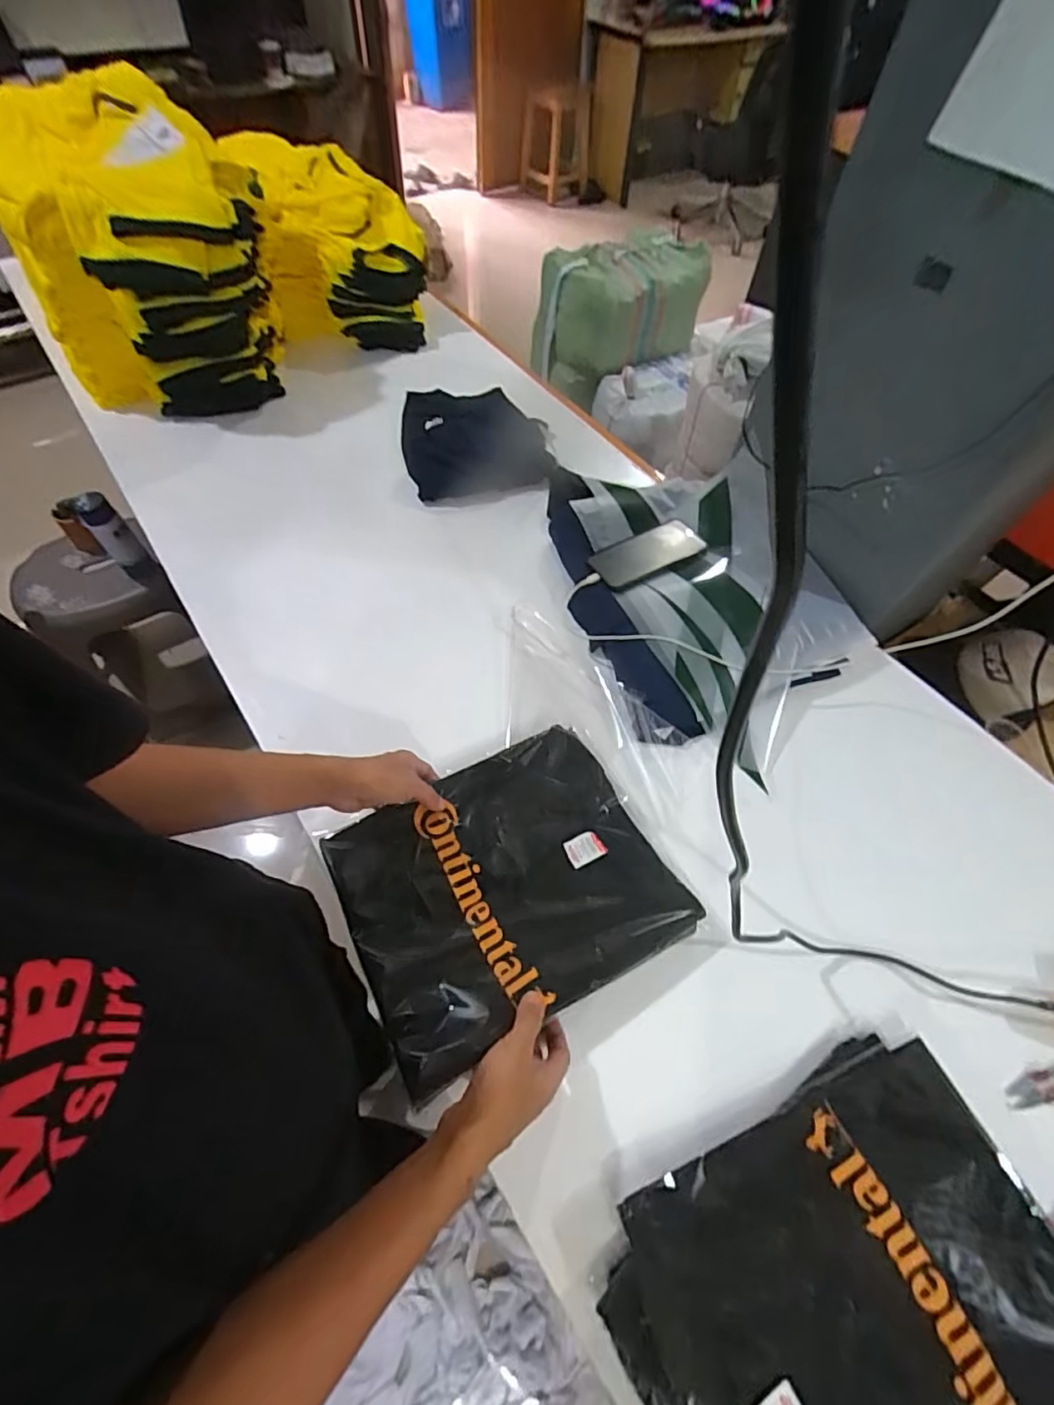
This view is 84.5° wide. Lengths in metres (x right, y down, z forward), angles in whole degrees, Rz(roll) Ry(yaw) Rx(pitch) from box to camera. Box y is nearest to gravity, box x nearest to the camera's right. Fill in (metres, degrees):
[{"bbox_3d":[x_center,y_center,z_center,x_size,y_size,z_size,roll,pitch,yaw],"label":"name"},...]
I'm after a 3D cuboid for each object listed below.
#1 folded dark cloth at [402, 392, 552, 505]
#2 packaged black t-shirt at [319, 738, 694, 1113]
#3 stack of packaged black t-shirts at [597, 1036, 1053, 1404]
[{"bbox_3d":[-0.096,-0.494,1.056,0.258,0.028,0.297,-9,59,-8],"label":"folded dark cloth"},{"bbox_3d":[-0.026,0.197,0.627,0.328,0.024,0.271,-25,61,-15],"label":"packaged black t-shirt"},{"bbox_3d":[0.273,0.497,0.448,0.345,0.025,0.309,-22,62,-15],"label":"stack of packaged black t-shirts"}]

